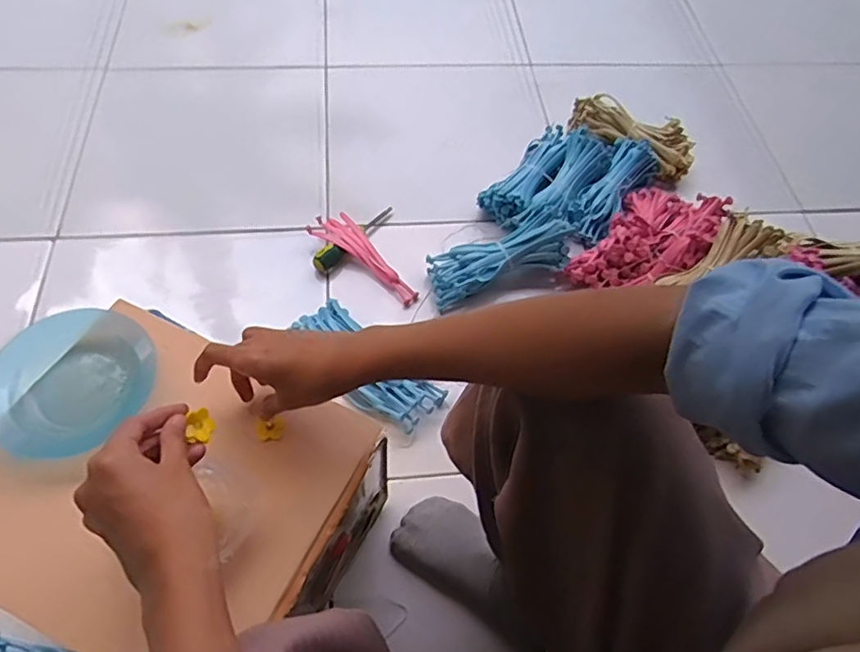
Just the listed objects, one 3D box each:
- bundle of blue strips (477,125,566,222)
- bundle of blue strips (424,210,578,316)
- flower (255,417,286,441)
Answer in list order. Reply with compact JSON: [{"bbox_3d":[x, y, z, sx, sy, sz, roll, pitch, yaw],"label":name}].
[{"bbox_3d":[0.158,-0.246,0.980,0.074,0.071,0.202,32,62,14],"label":"bundle of blue strips"},{"bbox_3d":[0.099,-0.100,0.862,0.207,0.050,0.080,-23,63,-3],"label":"bundle of blue strips"},{"bbox_3d":[-0.133,0.087,0.498,0.023,0.007,0.019,-12,61,-11],"label":"flower"}]

